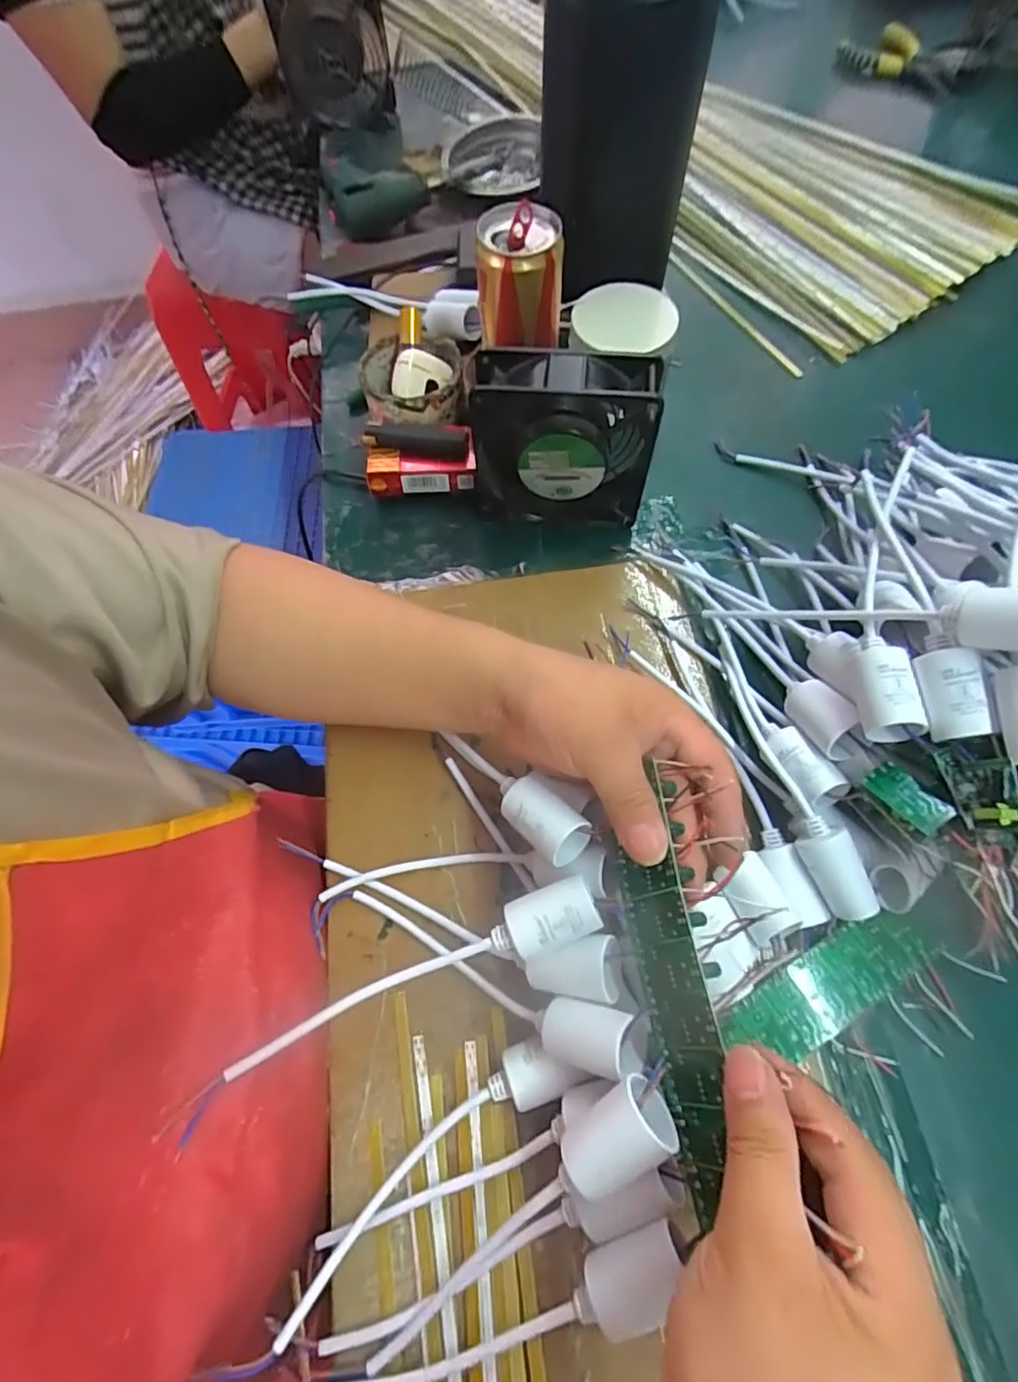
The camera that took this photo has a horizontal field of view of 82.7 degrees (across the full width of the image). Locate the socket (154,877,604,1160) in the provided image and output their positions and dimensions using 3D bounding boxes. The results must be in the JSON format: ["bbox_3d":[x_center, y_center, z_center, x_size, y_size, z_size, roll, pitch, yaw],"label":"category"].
[{"bbox_3d":[-0.051,0.144,0.272,0.203,0.028,0.028,-25,68,-7],"label":"socket"}]

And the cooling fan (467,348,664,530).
[{"bbox_3d":[0.038,-0.172,0.412,0.124,0.123,0.047,5,65,6],"label":"cooling fan"}]

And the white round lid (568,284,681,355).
[{"bbox_3d":[0.091,-0.295,0.456,0.079,0.013,0.079,-1,65,3],"label":"white round lid"}]

